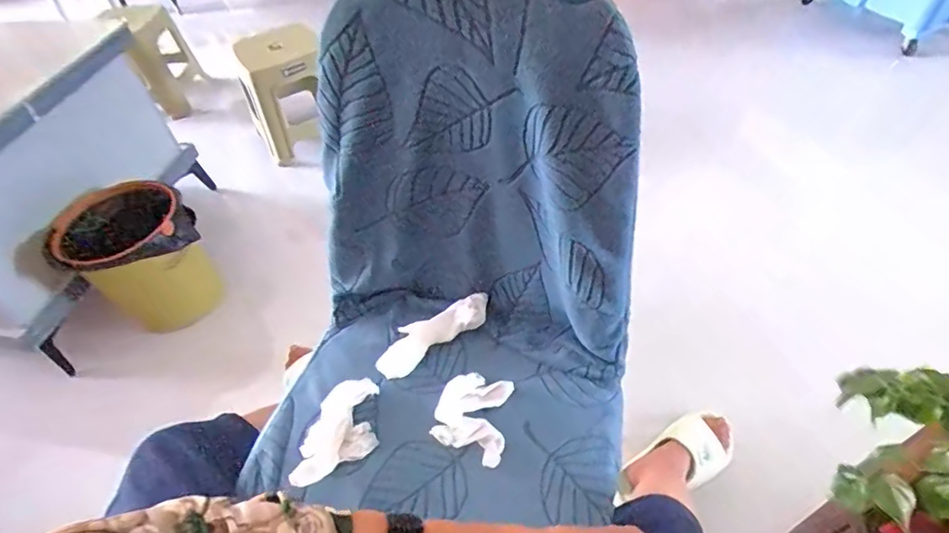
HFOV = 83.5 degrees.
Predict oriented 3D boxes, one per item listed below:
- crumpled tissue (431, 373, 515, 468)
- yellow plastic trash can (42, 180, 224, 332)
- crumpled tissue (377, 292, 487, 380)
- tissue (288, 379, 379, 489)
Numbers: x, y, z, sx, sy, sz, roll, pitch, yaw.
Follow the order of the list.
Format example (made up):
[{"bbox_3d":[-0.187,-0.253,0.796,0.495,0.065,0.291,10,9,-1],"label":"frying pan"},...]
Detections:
[{"bbox_3d":[-0.002,0.162,0.608,0.084,0.048,0.102,10,51,14],"label":"crumpled tissue"},{"bbox_3d":[-0.788,-0.002,1.291,0.269,0.313,0.267,-3,49,3],"label":"yellow plastic trash can"},{"bbox_3d":[-0.055,0.084,0.686,0.157,0.037,0.050,-26,52,-16],"label":"crumpled tissue"},{"bbox_3d":[-0.149,0.189,0.605,0.069,0.040,0.130,2,50,8],"label":"tissue"}]

